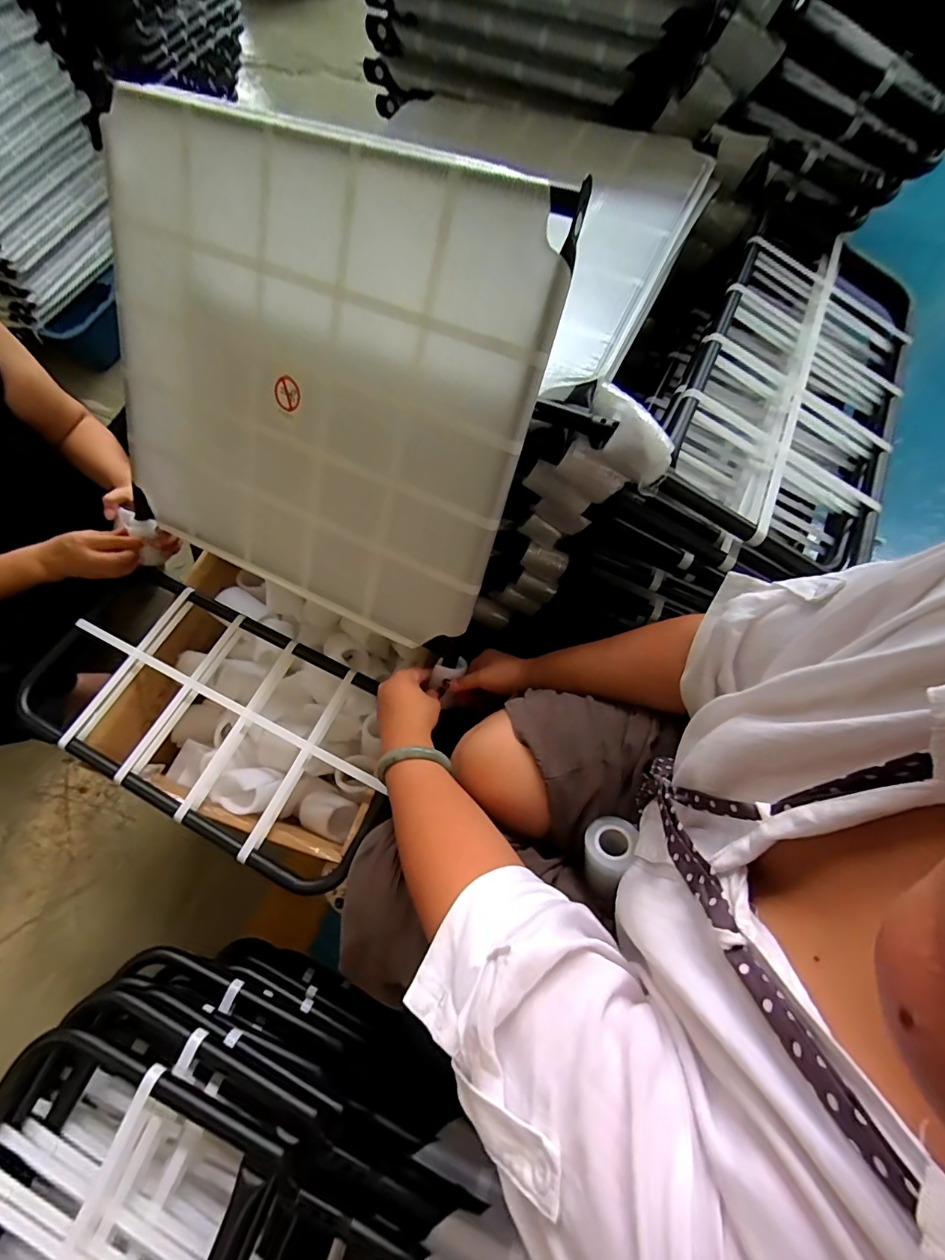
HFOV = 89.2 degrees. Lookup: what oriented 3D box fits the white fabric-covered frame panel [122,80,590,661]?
[{"bbox_3d":[-0.191,-0.249,0.536,0.504,0.459,0.025,24,30,11],"label":"white fabric-covered frame panel"}]

